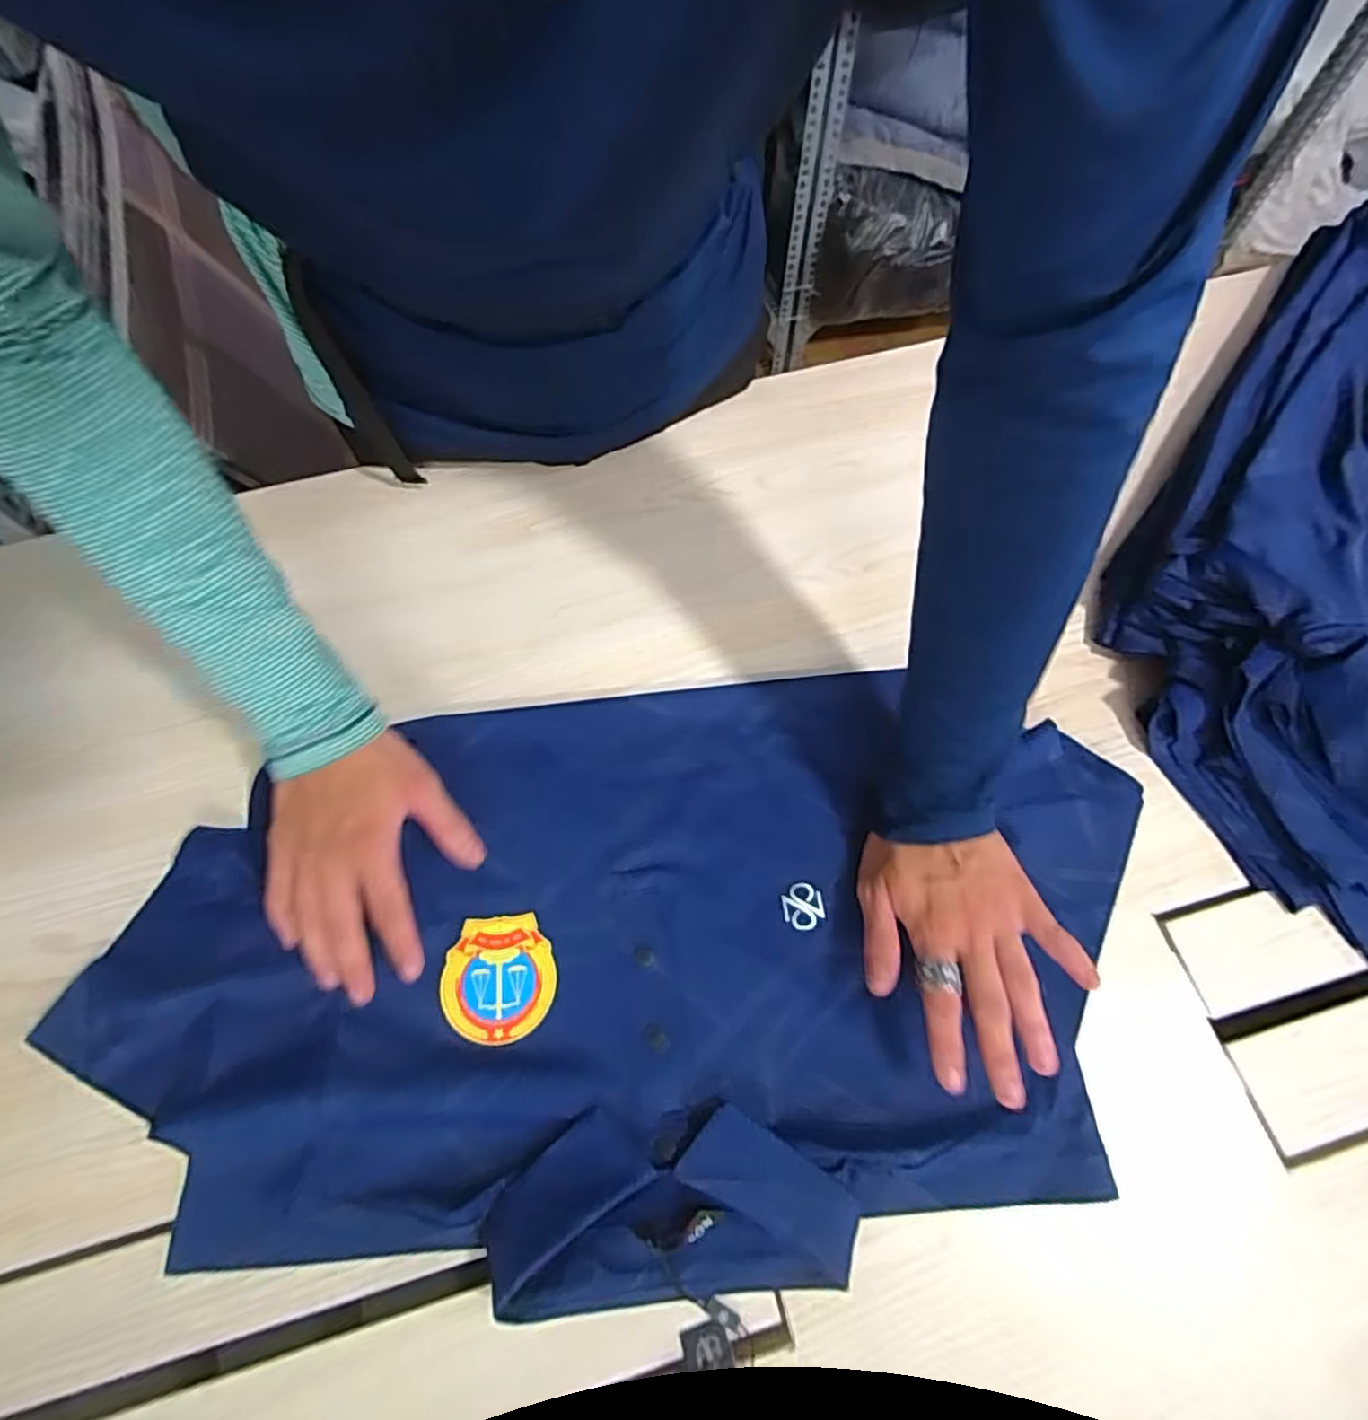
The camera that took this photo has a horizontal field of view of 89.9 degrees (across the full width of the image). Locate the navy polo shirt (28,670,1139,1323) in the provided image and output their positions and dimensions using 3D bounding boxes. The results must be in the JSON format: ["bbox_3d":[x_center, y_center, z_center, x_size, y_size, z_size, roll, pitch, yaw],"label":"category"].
[{"bbox_3d":[-0.042,0.151,0.434,0.647,0.026,0.343,-3,68,0],"label":"navy polo shirt"}]

